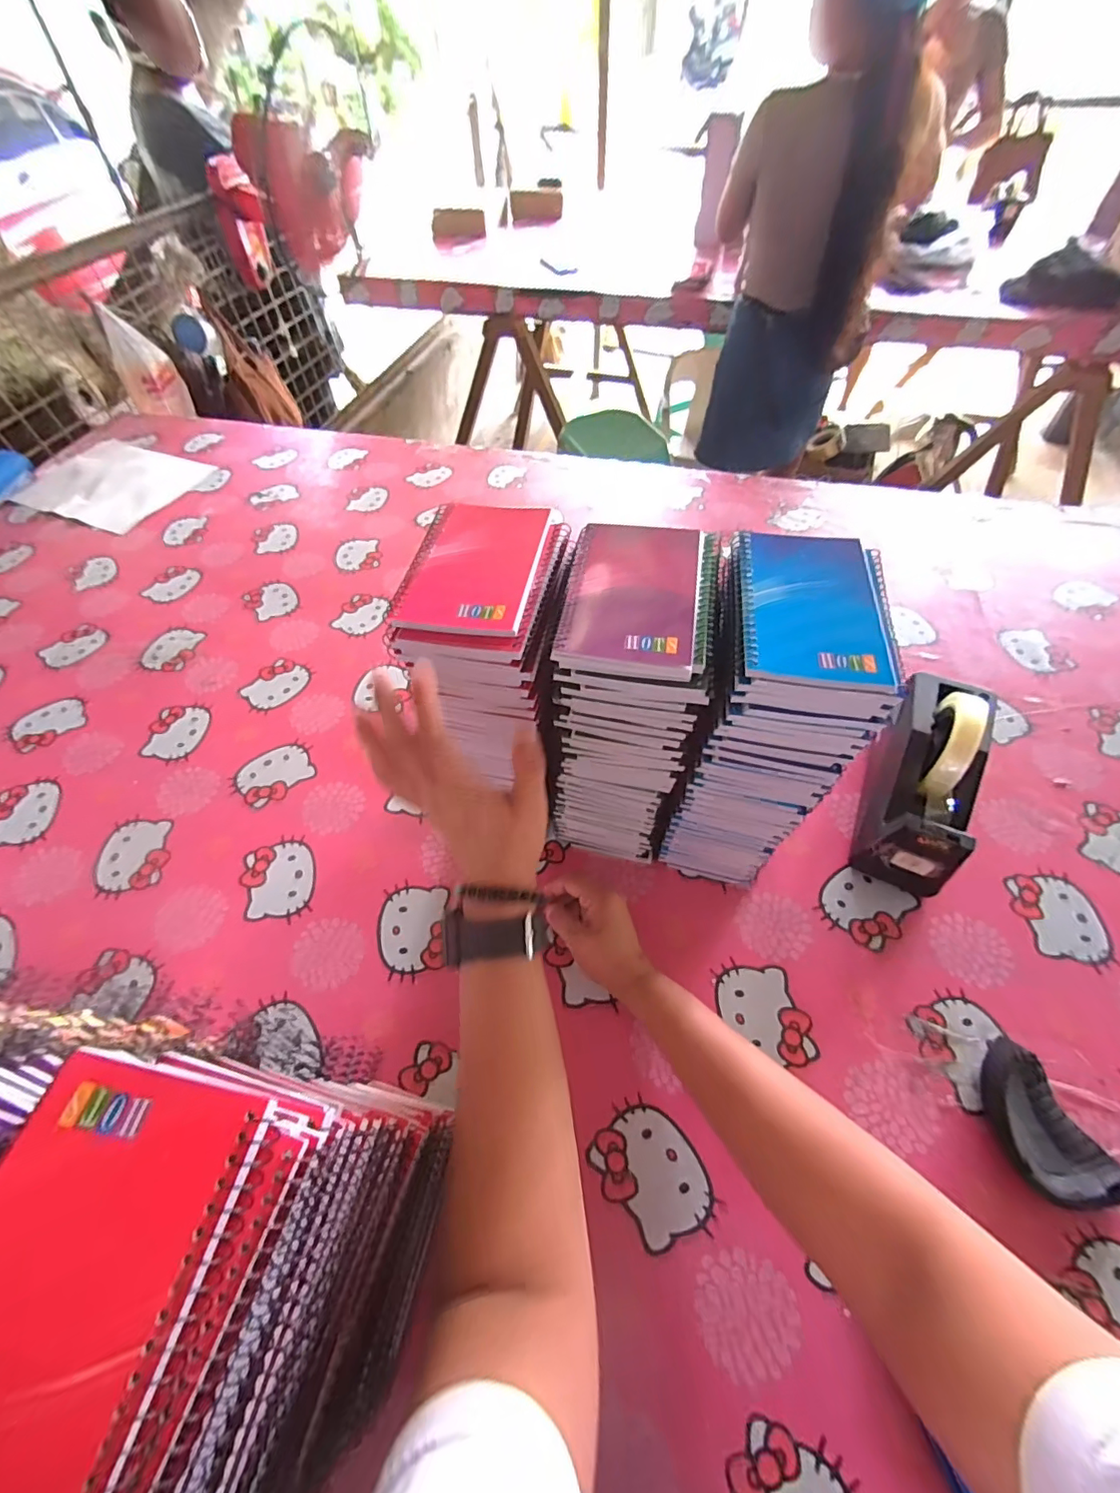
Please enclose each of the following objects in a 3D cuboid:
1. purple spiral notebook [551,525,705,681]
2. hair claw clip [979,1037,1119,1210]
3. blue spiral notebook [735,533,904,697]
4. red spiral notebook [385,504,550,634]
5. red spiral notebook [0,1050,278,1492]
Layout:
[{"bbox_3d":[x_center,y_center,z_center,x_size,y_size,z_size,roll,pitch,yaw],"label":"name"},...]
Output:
[{"bbox_3d":[0.047,-0.100,0.339,0.084,0.010,0.130,9,57,8],"label":"purple spiral notebook"},{"bbox_3d":[0.357,0.281,0.390,0.068,0.025,0.101,-16,57,-9],"label":"hair claw clip"},{"bbox_3d":[0.154,-0.091,0.328,0.081,0.007,0.132,6,57,5],"label":"blue spiral notebook"},{"bbox_3d":[-0.058,-0.125,0.355,0.083,0.004,0.128,7,57,6],"label":"red spiral notebook"},{"bbox_3d":[-0.155,0.174,0.157,0.079,0.009,0.133,9,57,8],"label":"red spiral notebook"}]

